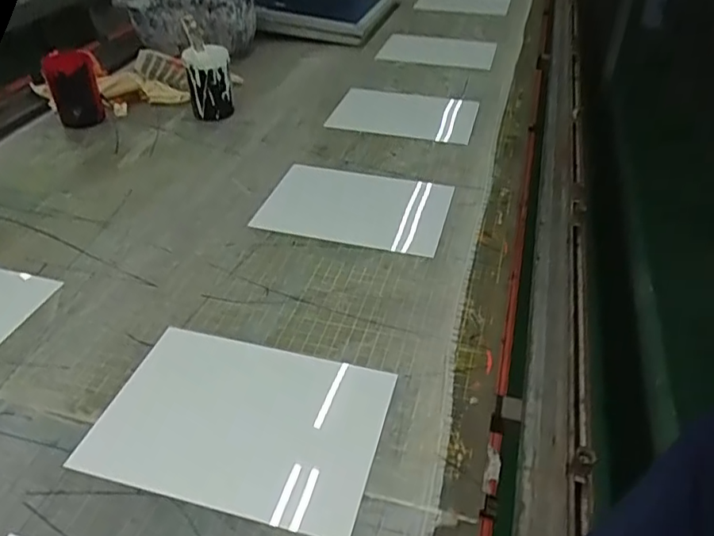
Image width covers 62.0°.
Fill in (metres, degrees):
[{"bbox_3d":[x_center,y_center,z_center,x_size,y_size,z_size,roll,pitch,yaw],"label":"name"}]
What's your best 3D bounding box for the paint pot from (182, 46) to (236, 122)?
[{"bbox_3d":[-0.333,-0.418,1.339,0.103,0.151,0.118,-12,41,-18],"label":"paint pot"}]

